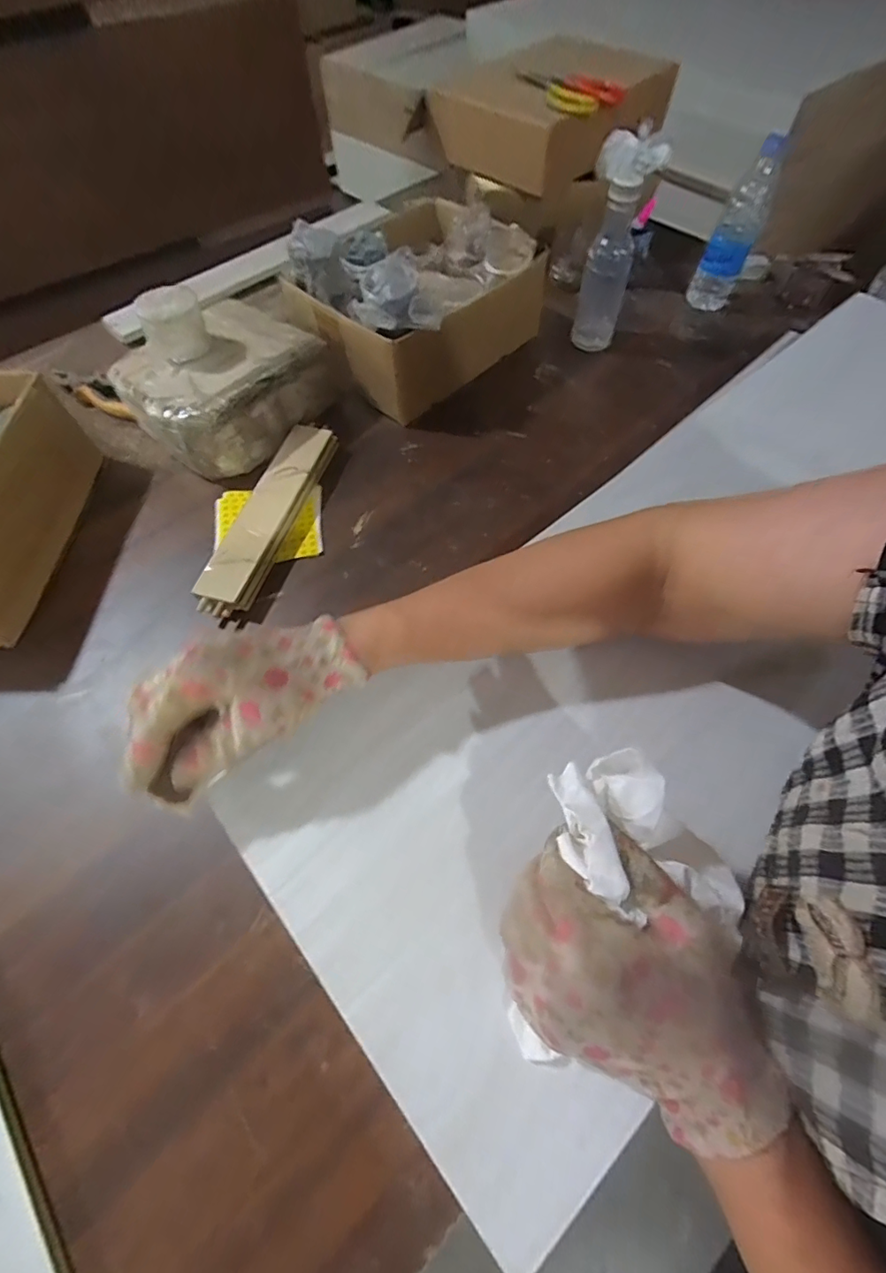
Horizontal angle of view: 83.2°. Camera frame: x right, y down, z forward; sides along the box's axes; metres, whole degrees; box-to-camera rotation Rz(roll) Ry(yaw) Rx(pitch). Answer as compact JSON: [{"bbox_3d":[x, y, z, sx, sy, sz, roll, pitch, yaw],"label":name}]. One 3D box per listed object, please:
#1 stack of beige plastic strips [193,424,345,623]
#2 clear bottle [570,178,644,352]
[{"bbox_3d":[-0.211,-0.155,0.620,0.067,0.033,0.299,11,58,6],"label":"stack of beige plastic strips"},{"bbox_3d":[0.241,-0.538,0.722,0.067,0.206,0.061,16,59,9],"label":"clear bottle"}]

